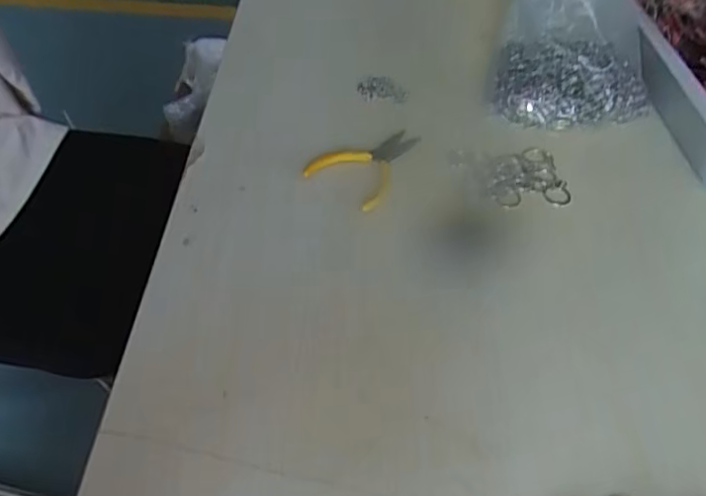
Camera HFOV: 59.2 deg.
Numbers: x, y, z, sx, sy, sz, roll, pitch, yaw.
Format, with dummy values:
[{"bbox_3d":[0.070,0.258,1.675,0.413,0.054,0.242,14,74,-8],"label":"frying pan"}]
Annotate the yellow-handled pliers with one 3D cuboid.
[{"bbox_3d":[0.019,-0.082,0.562,0.066,0.012,0.116,29,50,21],"label":"yellow-handled pliers"}]

